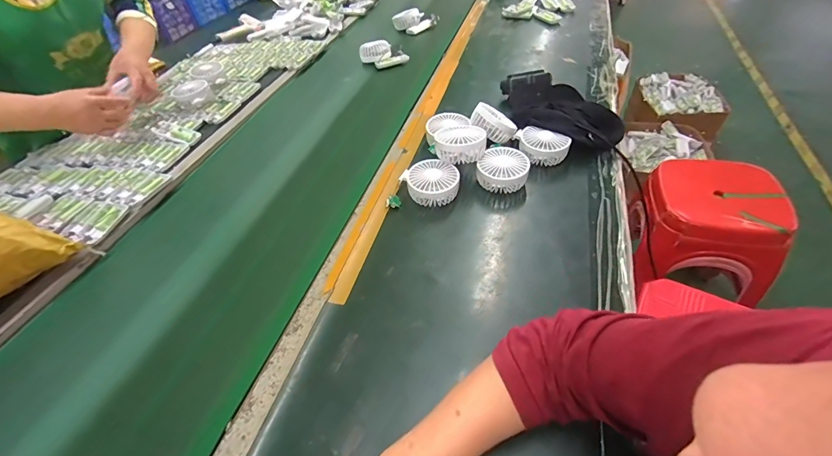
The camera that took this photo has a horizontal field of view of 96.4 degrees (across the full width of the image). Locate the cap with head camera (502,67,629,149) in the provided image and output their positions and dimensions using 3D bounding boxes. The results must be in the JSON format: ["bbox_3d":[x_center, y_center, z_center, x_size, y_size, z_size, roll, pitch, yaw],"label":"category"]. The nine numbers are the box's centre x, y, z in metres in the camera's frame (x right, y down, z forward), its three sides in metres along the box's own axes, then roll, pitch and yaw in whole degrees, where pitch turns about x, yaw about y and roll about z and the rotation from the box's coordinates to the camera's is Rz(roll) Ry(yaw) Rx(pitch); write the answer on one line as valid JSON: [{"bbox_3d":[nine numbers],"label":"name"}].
[{"bbox_3d":[0.274,-0.237,0.759,0.159,0.060,0.274,-29,50,-18],"label":"cap with head camera"}]

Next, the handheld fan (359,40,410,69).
[{"bbox_3d":[-0.092,-0.487,1.052,0.113,0.058,0.091,-23,48,-13],"label":"handheld fan"}]

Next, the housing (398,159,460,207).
[{"bbox_3d":[0.029,-0.079,0.644,0.090,0.041,0.086,-21,48,-11],"label":"housing"}]

